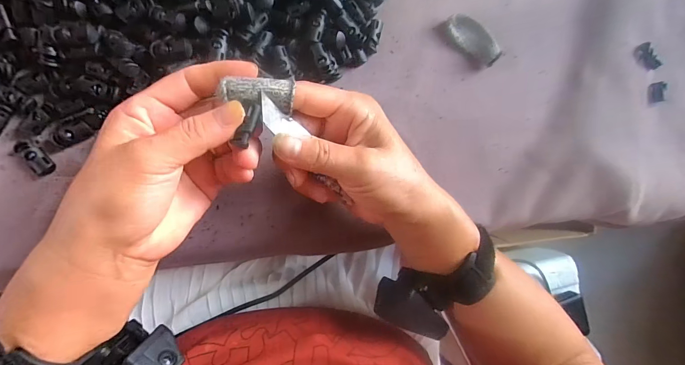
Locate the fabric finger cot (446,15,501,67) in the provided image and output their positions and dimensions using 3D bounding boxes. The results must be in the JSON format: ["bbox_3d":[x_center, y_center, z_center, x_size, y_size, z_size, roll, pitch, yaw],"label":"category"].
[{"bbox_3d":[0.118,-0.129,0.313,0.054,0.012,0.023,42,84,-7],"label":"fabric finger cot"}]

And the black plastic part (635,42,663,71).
[{"bbox_3d":[0.302,-0.123,0.342,0.020,0.004,0.029,-41,96,-7],"label":"black plastic part"}]

